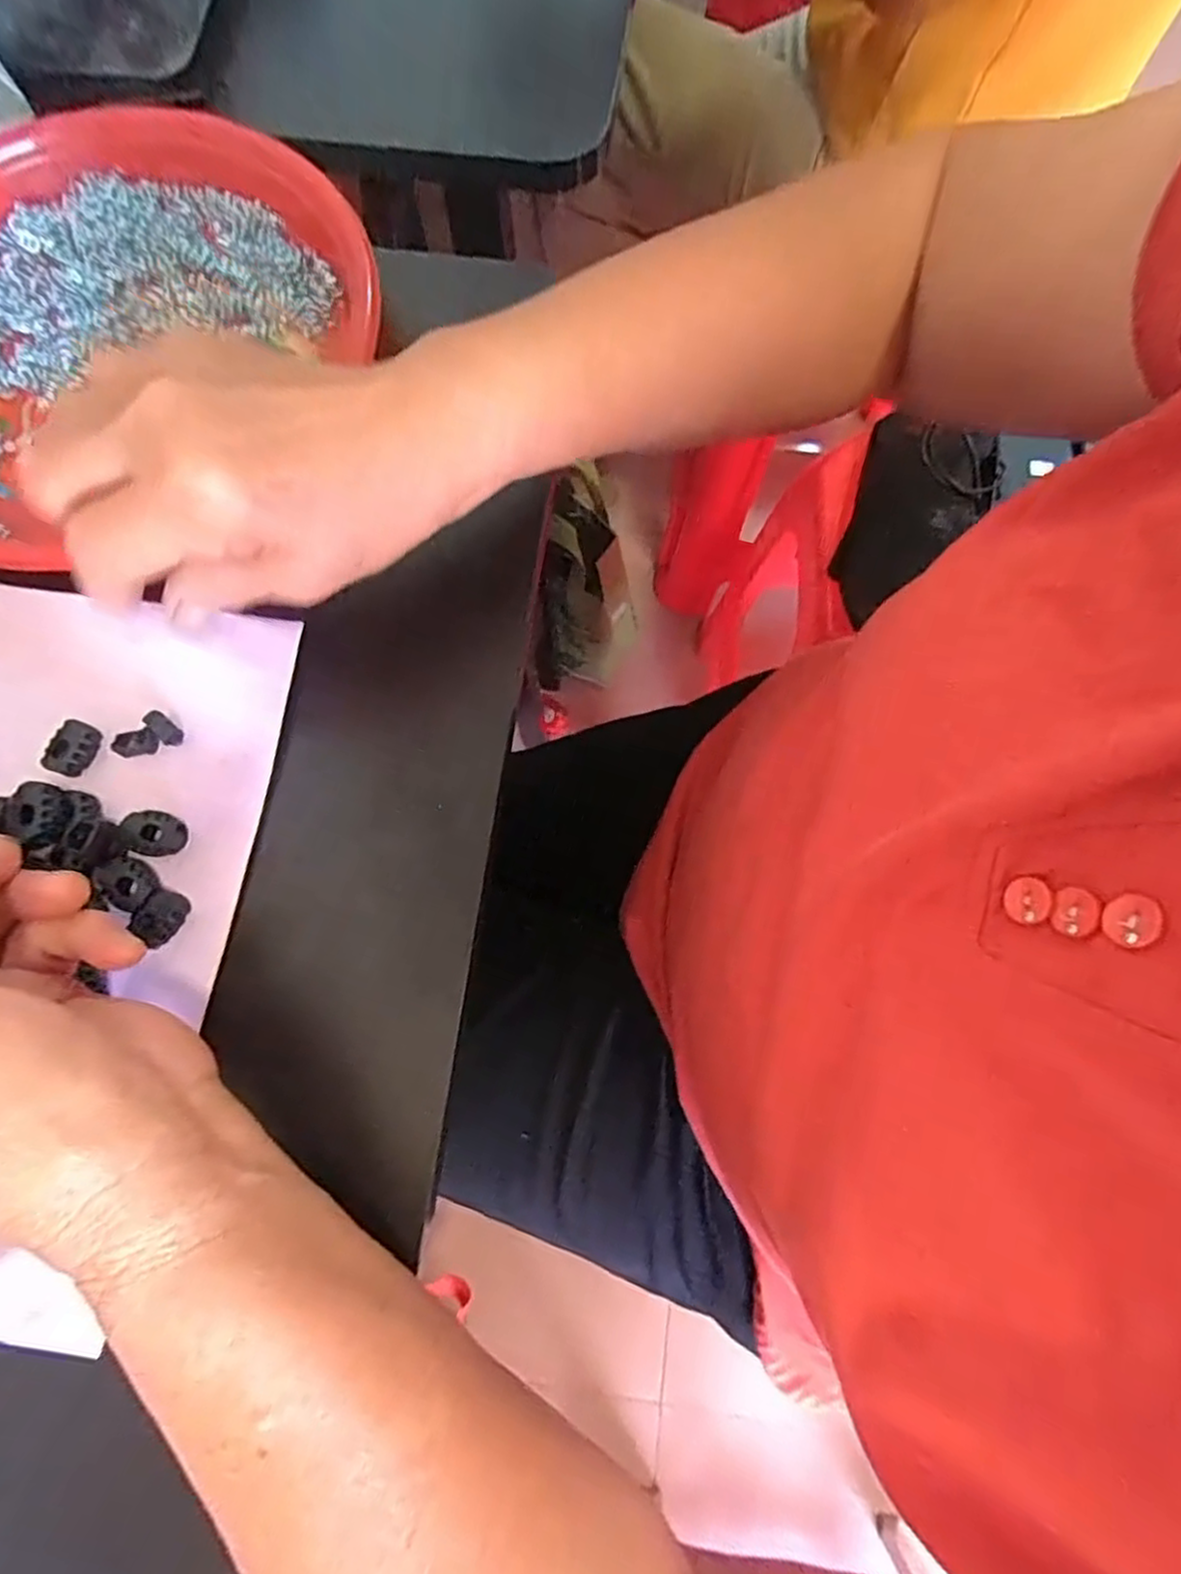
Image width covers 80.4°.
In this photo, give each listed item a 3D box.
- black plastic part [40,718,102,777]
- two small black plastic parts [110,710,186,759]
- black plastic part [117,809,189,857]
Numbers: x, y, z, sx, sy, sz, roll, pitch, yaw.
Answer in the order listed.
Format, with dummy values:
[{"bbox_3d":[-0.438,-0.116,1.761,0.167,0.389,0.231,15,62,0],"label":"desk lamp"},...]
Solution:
[{"bbox_3d":[-0.203,-0.015,0.274,0.015,0.007,0.021,20,76,5],"label":"black plastic part"},{"bbox_3d":[-0.176,-0.021,0.276,0.026,0.006,0.015,-22,77,-6],"label":"two small black plastic parts"},{"bbox_3d":[-0.166,0.018,0.266,0.022,0.009,0.016,15,76,4],"label":"black plastic part"}]

